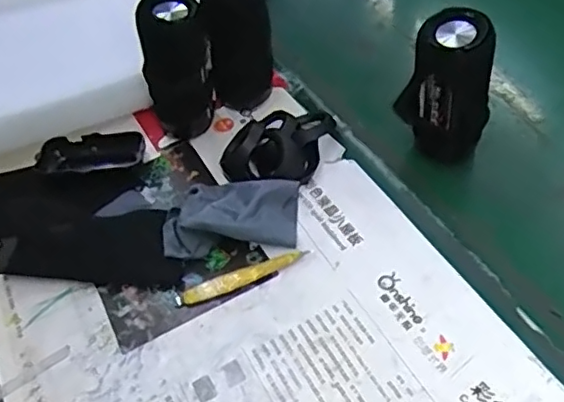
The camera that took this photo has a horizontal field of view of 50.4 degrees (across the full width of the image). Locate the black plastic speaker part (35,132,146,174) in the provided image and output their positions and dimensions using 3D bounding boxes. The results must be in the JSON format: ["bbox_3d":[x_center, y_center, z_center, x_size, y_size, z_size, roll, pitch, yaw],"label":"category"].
[{"bbox_3d":[-0.198,-0.052,0.622,0.110,0.021,0.041,-8,49,2],"label":"black plastic speaker part"}]

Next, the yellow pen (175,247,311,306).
[{"bbox_3d":[-0.035,0.064,0.518,0.117,0.014,0.018,-19,50,-8],"label":"yellow pen"}]

